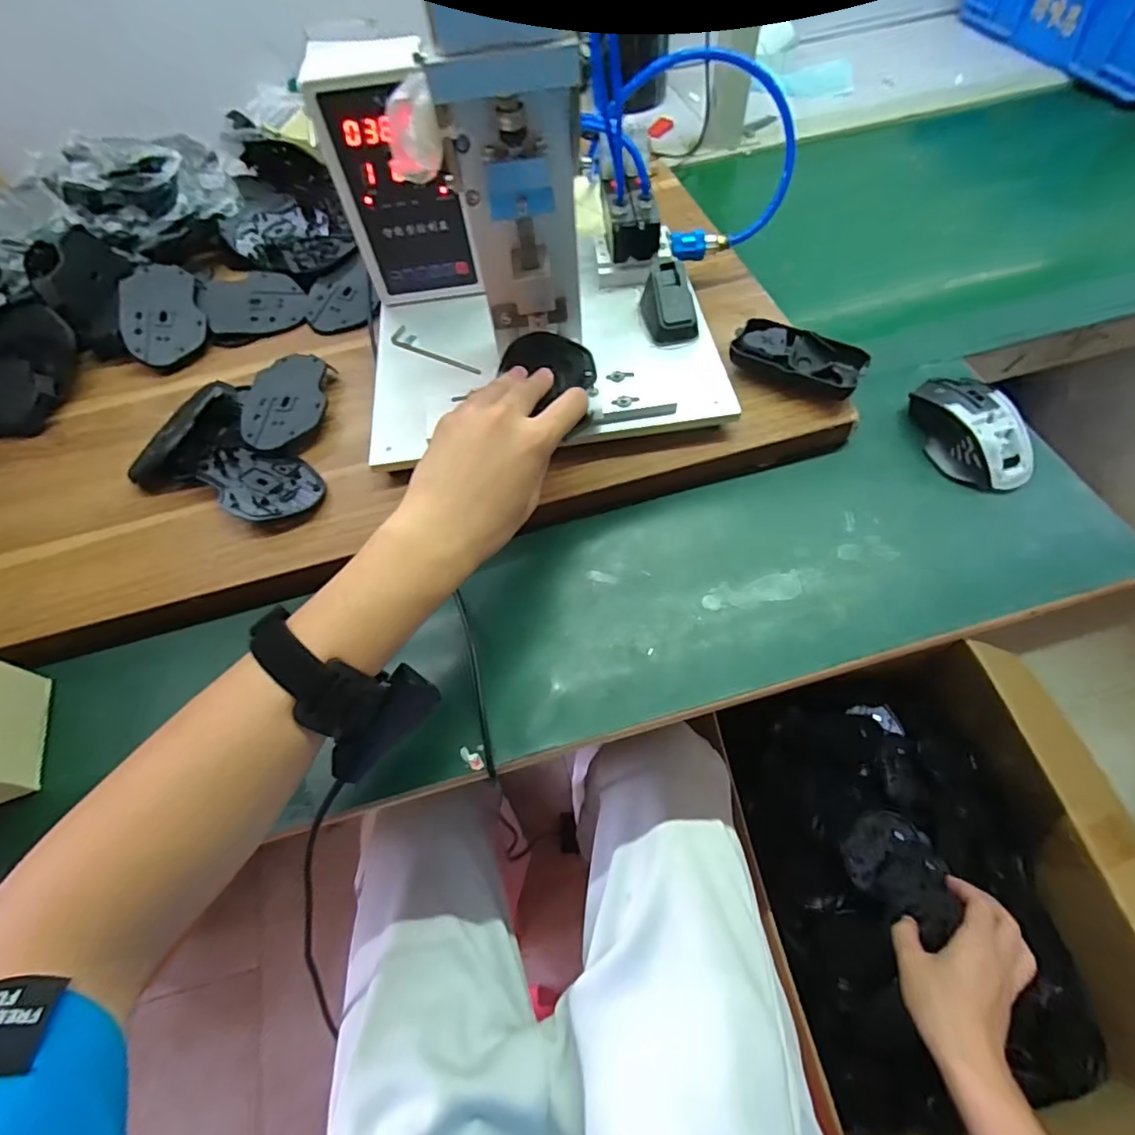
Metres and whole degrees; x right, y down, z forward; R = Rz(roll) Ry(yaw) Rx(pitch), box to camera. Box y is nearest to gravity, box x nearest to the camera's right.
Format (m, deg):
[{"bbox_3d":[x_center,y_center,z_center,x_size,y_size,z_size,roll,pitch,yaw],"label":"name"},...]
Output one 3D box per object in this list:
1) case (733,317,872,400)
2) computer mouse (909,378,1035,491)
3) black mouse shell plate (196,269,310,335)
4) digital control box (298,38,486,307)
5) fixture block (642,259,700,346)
[{"bbox_3d":[0.199,-0.180,0.484,0.107,0.031,0.046,21,65,15],"label":"case"},{"bbox_3d":[0.337,-0.117,0.465,0.062,0.037,0.111,-15,61,-4],"label":"computer mouse"},{"bbox_3d":[-0.328,-0.278,0.585,0.100,0.009,0.065,-12,83,-10],"label":"black mouse shell plate"},{"bbox_3d":[-0.149,-0.339,0.492,0.096,0.181,0.082,-14,61,-3],"label":"digital control box"},{"bbox_3d":[0.090,-0.234,0.491,0.041,0.038,0.065,-9,61,-1],"label":"fixture block"}]

